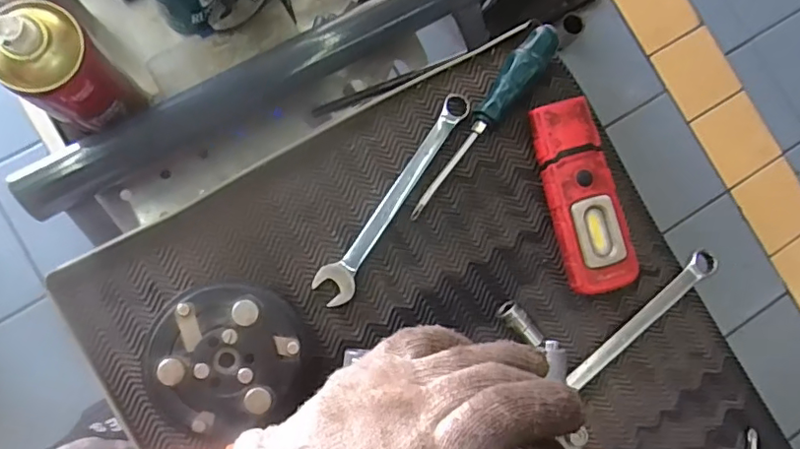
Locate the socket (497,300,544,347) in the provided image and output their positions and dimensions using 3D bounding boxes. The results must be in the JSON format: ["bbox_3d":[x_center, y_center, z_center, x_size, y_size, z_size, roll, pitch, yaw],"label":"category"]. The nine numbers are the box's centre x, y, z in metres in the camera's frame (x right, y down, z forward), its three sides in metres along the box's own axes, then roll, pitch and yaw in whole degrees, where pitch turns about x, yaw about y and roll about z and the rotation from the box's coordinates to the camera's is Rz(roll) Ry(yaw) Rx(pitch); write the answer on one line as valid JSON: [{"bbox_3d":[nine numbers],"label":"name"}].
[{"bbox_3d":[0.098,0.080,0.451,0.016,0.014,0.045,-41,66,-9],"label":"socket"}]

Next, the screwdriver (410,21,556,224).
[{"bbox_3d":[0.066,-0.089,0.454,0.026,0.024,0.194,40,81,-3],"label":"screwdriver"}]

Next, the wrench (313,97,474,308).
[{"bbox_3d":[-0.004,-0.023,0.455,0.029,0.012,0.198,35,82,-4],"label":"wrench"}]

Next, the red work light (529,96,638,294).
[{"bbox_3d":[0.149,-0.022,0.464,0.055,0.041,0.154,-15,88,-9],"label":"red work light"}]

